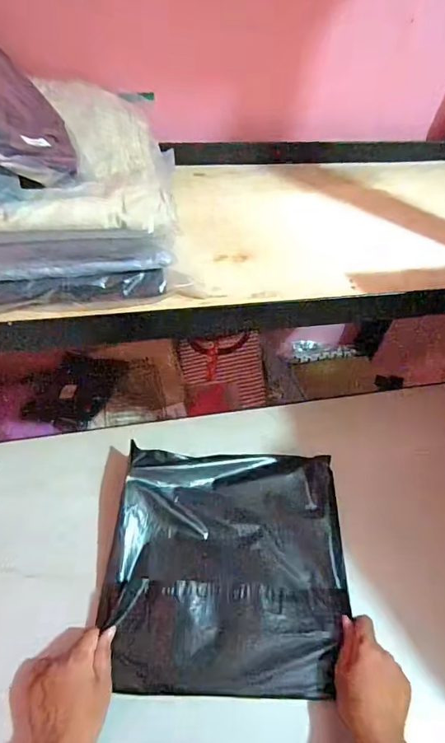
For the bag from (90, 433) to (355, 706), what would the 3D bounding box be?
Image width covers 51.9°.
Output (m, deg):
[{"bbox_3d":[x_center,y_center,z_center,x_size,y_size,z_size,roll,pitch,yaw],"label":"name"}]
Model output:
[{"bbox_3d":[0.010,0.221,0.548,0.278,0.033,0.267,4,52,-3],"label":"bag"}]

